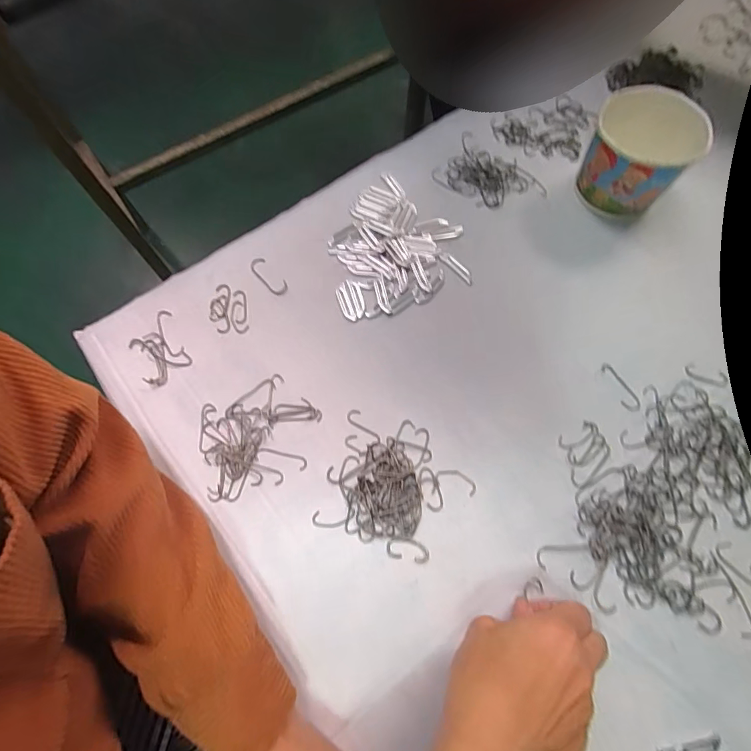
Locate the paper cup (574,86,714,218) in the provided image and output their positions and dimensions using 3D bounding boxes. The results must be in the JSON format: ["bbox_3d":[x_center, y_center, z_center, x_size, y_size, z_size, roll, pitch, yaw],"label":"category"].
[{"bbox_3d":[0.244,-0.204,0.411,0.087,0.076,0.087,0,69,1],"label":"paper cup"}]

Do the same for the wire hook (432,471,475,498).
[{"bbox_3d":[0.063,0.085,0.346,0.034,0.004,0.019,4,69,3],"label":"wire hook"}]

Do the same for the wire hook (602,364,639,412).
[{"bbox_3d":[0.210,0.010,0.373,0.015,0.004,0.045,-21,70,-7],"label":"wire hook"}]

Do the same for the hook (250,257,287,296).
[{"bbox_3d":[-0.102,-0.094,0.416,0.017,0.004,0.048,-40,73,-13],"label":"hook"}]

